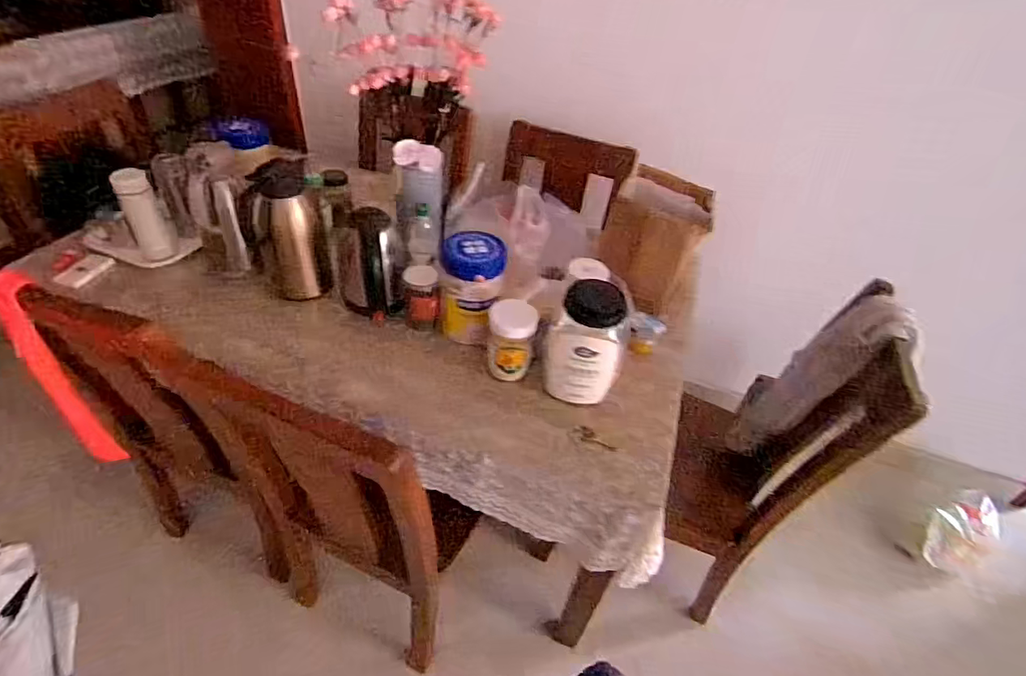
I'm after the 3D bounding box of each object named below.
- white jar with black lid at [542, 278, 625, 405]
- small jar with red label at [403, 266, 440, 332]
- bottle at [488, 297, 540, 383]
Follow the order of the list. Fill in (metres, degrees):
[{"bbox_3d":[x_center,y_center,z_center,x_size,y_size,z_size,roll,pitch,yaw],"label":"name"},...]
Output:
[{"bbox_3d":[0.132,0.015,0.950,0.134,0.214,0.111,13,43,6],"label":"white jar with black lid"},{"bbox_3d":[-0.193,-0.076,1.097,0.072,0.136,0.066,4,43,-4],"label":"small jar with red label"},{"bbox_3d":[-0.003,0.007,0.991,0.087,0.144,0.086,6,43,-1],"label":"bottle"}]

